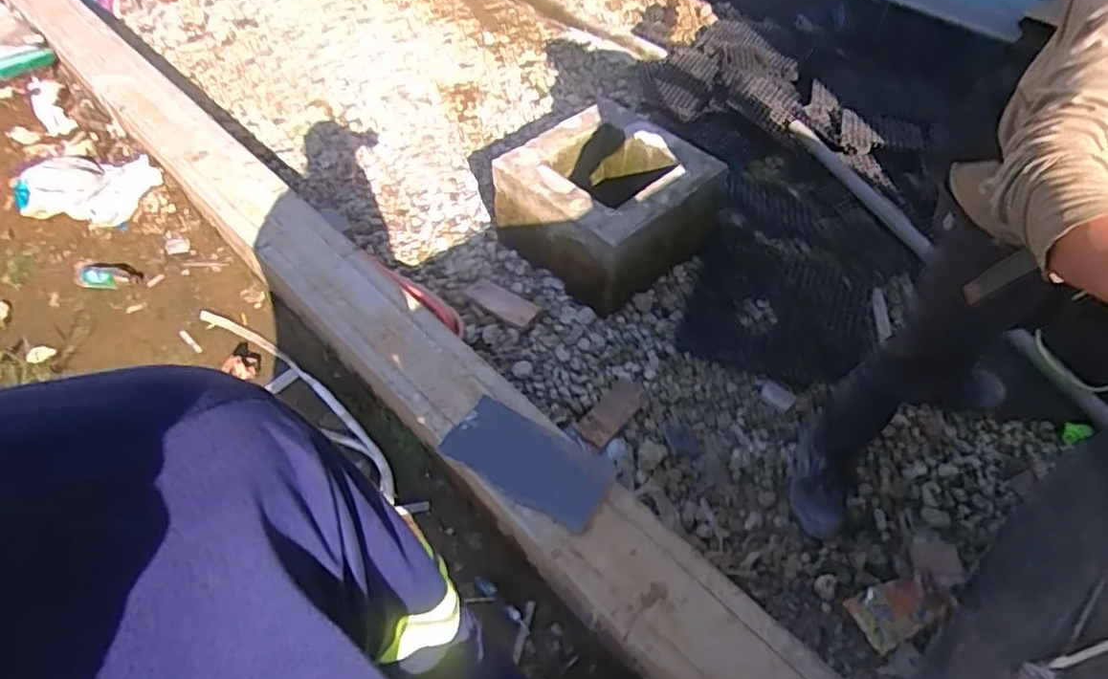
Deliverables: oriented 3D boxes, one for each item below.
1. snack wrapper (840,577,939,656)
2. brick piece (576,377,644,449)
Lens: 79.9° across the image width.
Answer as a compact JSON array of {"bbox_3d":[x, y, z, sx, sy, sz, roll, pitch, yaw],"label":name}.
[{"bbox_3d":[0.730,0.585,1.429,0.162,0.027,0.119,-30,52,-1],"label":"snack wrapper"},{"bbox_3d":[0.154,0.187,1.737,0.101,0.044,0.237,34,58,24],"label":"brick piece"}]

